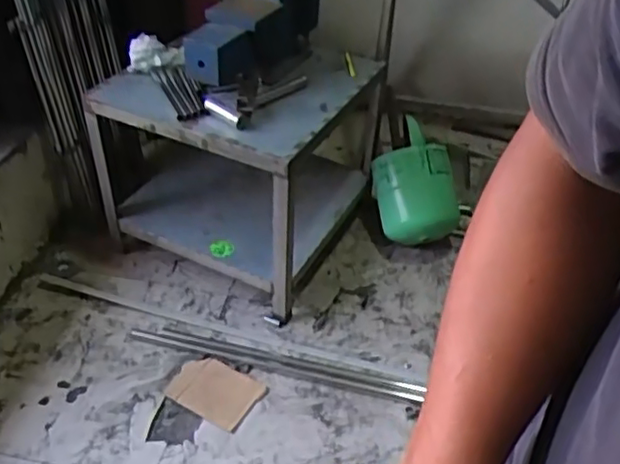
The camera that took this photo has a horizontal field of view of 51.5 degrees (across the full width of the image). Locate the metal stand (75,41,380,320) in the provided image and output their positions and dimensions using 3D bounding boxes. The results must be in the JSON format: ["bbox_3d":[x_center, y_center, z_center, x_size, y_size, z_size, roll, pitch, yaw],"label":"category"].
[{"bbox_3d":[-0.221,-0.234,1.914,0.701,0.542,0.562,17,42,15],"label":"metal stand"}]

